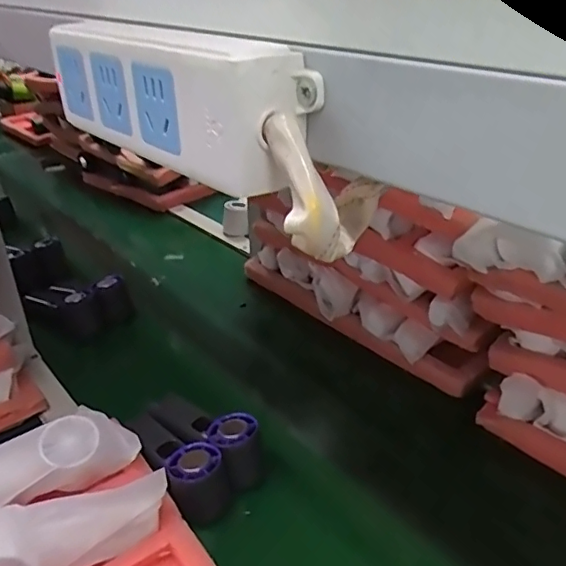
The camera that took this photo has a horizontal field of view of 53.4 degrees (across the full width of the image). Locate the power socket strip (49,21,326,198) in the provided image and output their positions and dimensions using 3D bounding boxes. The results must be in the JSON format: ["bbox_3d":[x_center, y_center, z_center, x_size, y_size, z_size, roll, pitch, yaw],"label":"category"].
[{"bbox_3d":[-0.056,-0.083,0.249,0.030,0.050,0.171,-24,37,-36],"label":"power socket strip"}]

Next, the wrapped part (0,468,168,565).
[{"bbox_3d":[-0.194,0.206,0.461,0.191,0.060,0.056,-16,32,-25],"label":"wrapped part"}]

